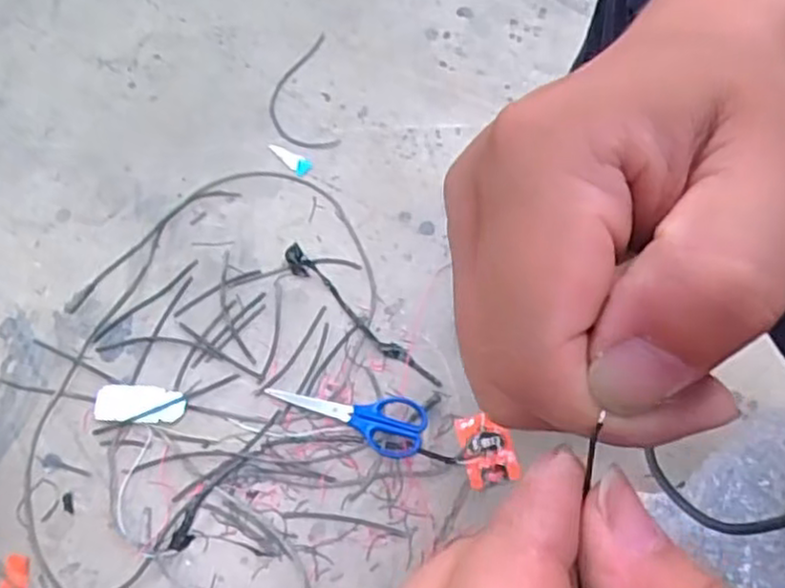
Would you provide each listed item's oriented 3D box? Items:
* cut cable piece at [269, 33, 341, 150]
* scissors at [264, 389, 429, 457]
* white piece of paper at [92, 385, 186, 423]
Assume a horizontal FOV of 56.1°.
[{"bbox_3d":[-0.113,-0.247,0.896,0.077,0.006,0.170,-9,68,-2],"label":"cut cable piece"},{"bbox_3d":[-0.048,0.121,0.740,0.163,0.017,0.058,12,68,7],"label":"scissors"},{"bbox_3d":[-0.260,0.113,0.756,0.093,0.008,0.039,5,68,4],"label":"white piece of paper"}]

